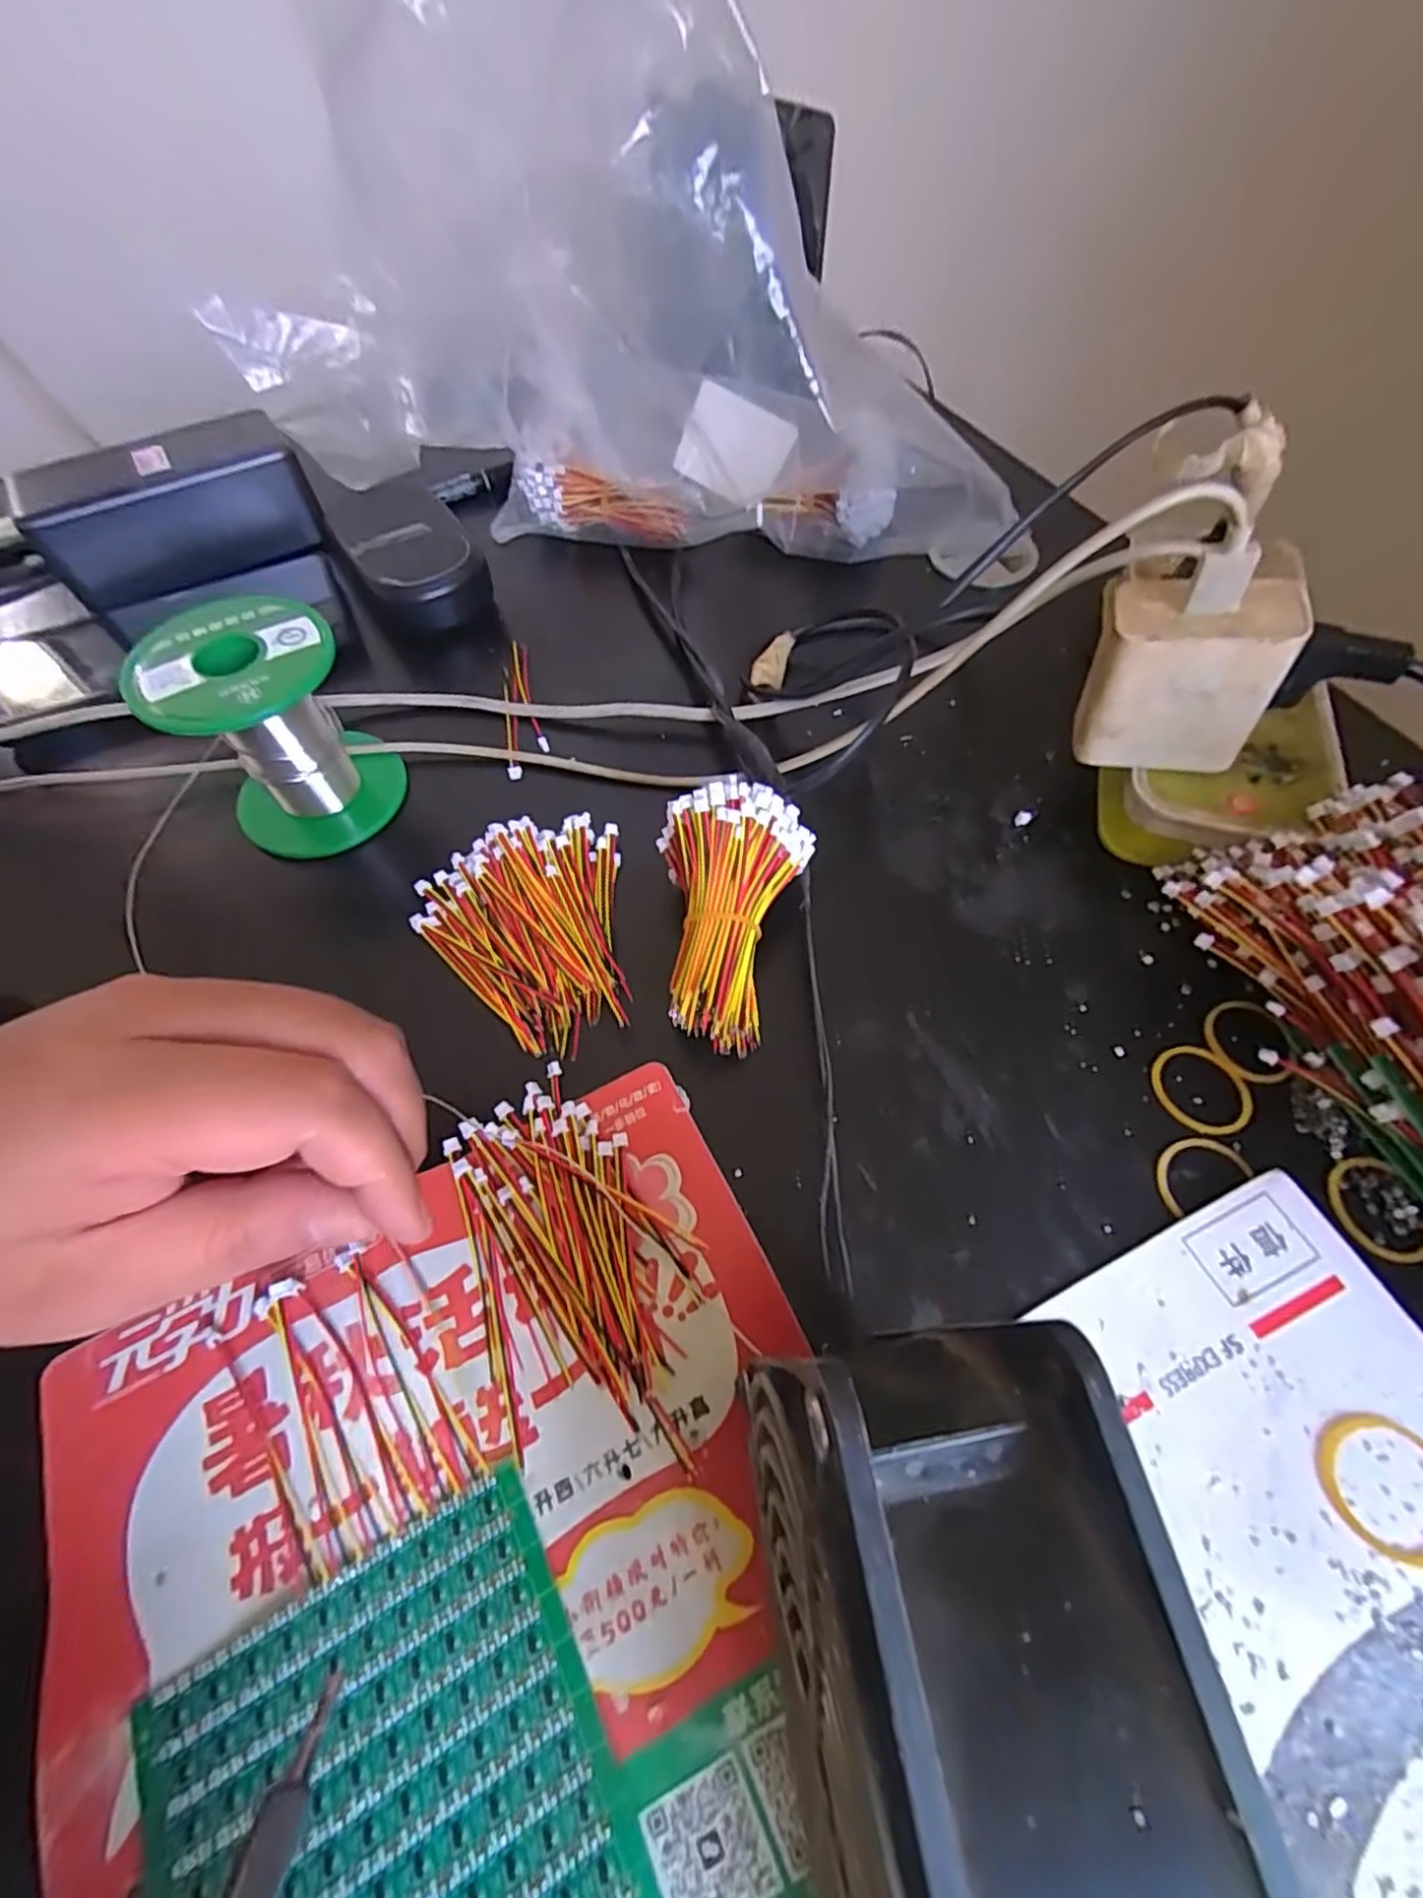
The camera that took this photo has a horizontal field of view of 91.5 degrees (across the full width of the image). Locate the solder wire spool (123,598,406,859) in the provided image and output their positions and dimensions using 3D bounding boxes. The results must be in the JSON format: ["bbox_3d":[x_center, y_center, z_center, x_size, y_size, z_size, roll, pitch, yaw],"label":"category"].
[{"bbox_3d":[-0.169,-0.084,0.273,0.065,0.074,0.065,-1,60,1],"label":"solder wire spool"}]

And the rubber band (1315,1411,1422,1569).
[{"bbox_3d":[0.175,0.137,0.177,0.031,0.004,0.032,-1,60,1],"label":"rubber band"}]

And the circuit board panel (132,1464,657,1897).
[{"bbox_3d":[-0.069,0.193,0.151,0.090,0.004,0.097,-25,60,-15],"label":"circuit board panel"}]

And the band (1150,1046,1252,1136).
[{"bbox_3d":[0.166,0.047,0.233,0.031,0.004,0.031,-1,60,1],"label":"band"}]

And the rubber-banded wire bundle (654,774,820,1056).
[{"bbox_3d":[0.002,-0.013,0.244,0.053,0.053,0.080,11,61,8],"label":"rubber-banded wire bundle"}]

